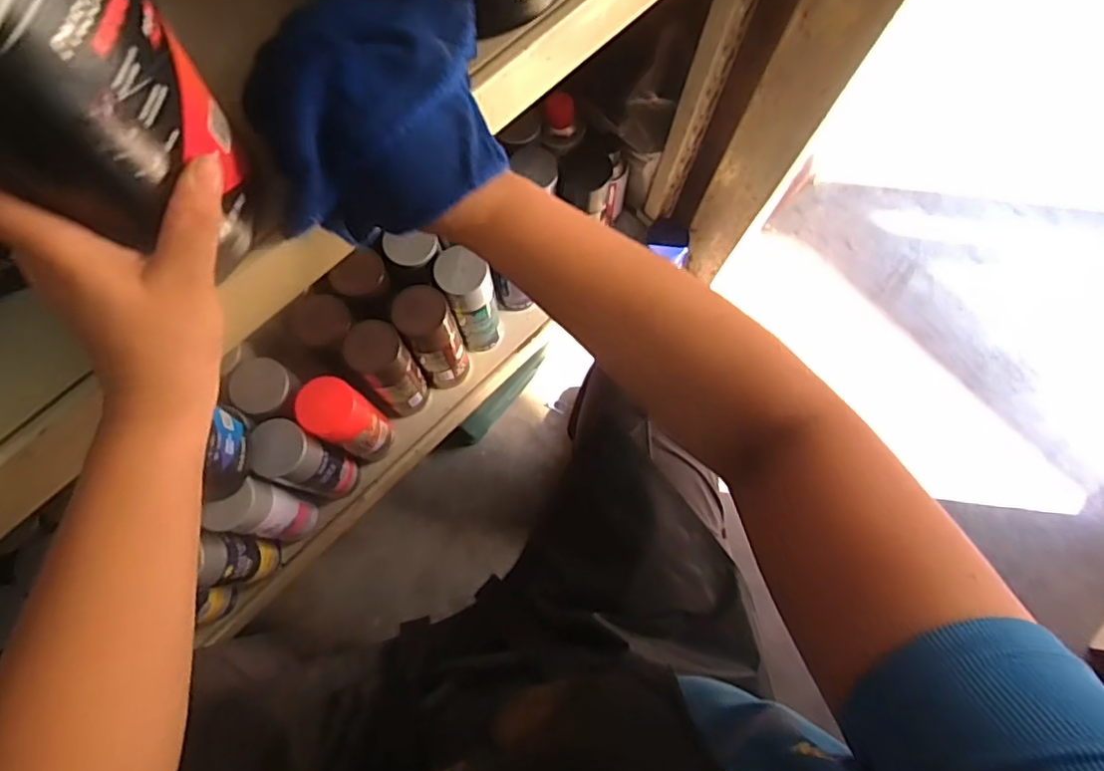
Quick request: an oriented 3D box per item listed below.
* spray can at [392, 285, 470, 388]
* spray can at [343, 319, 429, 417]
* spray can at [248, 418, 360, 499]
[{"bbox_3d":[-0.144,-0.054,0.769,0.061,0.192,0.062,0,75,-2],"label":"spray can"},{"bbox_3d":[-0.195,-0.015,0.751,0.062,0.203,0.056,-32,78,-10],"label":"spray can"},{"bbox_3d":[-0.281,0.088,0.717,0.070,0.165,0.058,28,76,6],"label":"spray can"}]

